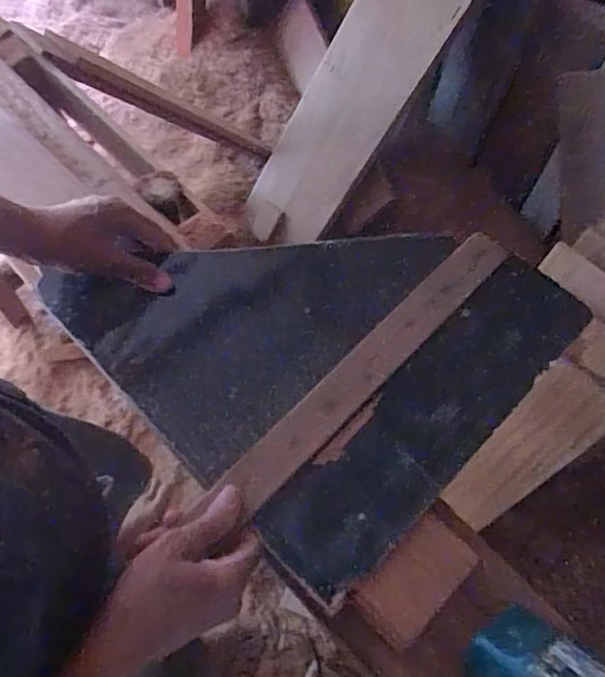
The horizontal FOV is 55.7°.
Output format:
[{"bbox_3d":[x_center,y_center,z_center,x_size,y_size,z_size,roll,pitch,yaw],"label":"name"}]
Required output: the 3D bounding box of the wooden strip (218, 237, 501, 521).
[{"bbox_3d":[0.060,0.021,0.498,0.040,0.020,0.323,41,75,21],"label":"wooden strip"}]

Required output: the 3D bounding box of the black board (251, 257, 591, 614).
[{"bbox_3d":[0.112,0.067,0.496,0.092,0.022,0.347,42,73,15],"label":"black board"}]

